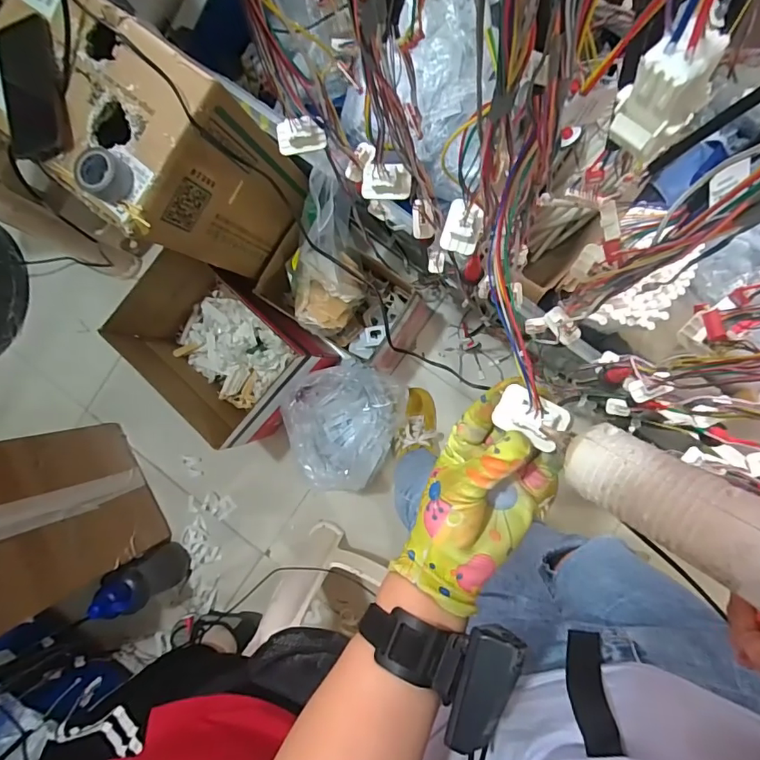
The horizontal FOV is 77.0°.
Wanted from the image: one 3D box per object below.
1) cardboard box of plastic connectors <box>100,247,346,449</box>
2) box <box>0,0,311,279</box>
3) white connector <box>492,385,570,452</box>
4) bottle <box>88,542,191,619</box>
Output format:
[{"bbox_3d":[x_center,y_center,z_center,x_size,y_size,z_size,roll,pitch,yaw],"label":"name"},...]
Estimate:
[{"bbox_3d":[-0.332,-0.071,1.033,0.372,0.211,0.296,40,97,7],"label":"cardboard box of plastic connectors"},{"bbox_3d":[-0.350,-0.364,0.745,0.366,0.317,0.218,39,97,7],"label":"box"},{"bbox_3d":[0.092,0.022,0.288,0.038,0.015,0.024,30,95,8],"label":"white connector"},{"bbox_3d":[-0.533,0.453,1.083,0.082,0.241,0.104,-36,85,8],"label":"bottle"}]

